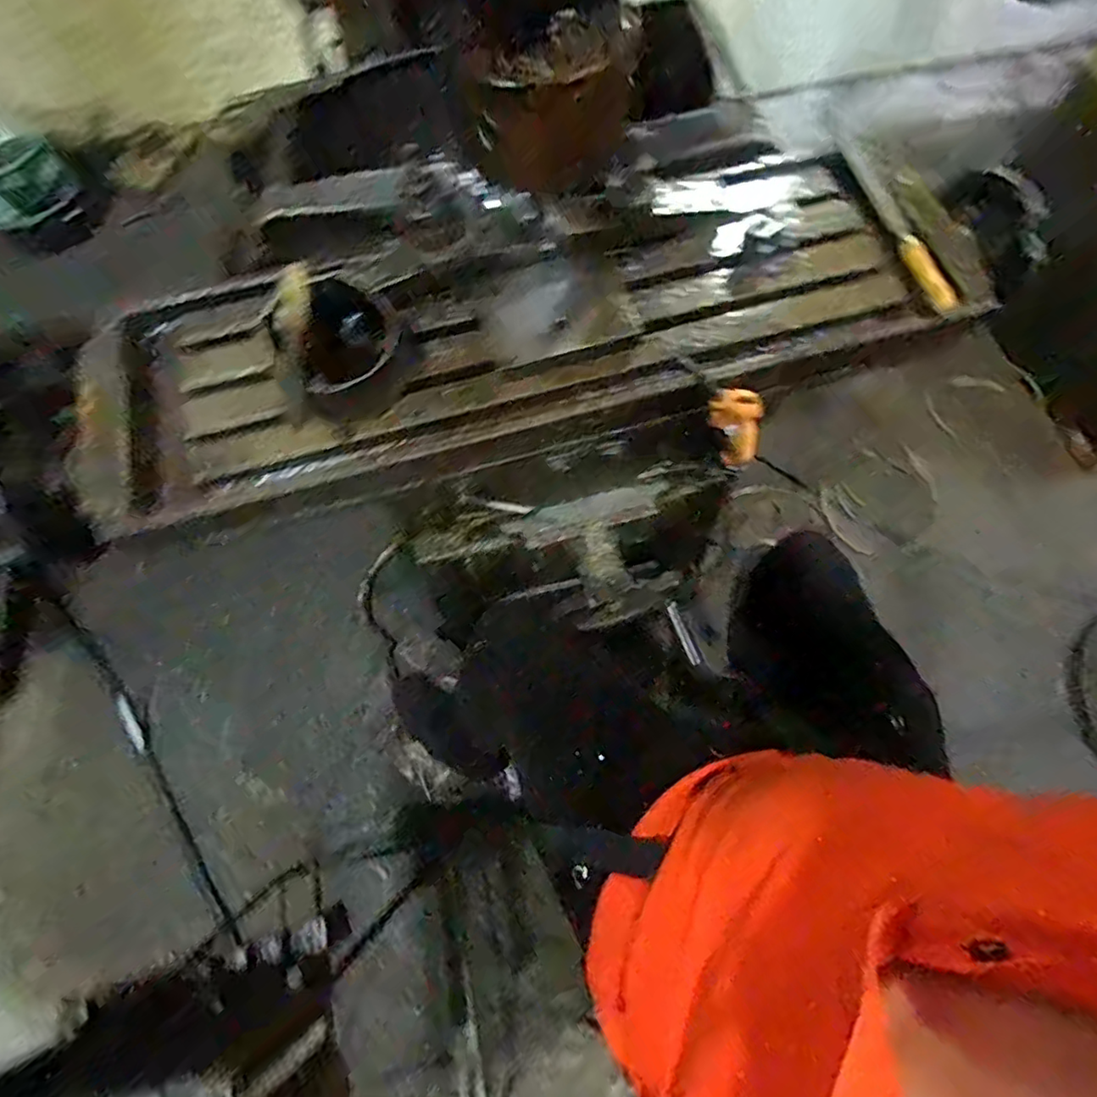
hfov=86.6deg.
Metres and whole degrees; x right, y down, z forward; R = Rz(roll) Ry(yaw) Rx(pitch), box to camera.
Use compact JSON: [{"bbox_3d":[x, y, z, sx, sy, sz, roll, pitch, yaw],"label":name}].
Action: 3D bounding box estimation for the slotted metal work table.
[{"bbox_3d":[-0.003,-0.211,0.524,0.802,0.086,0.247,-17,70,-5],"label":"slotted metal work table"}]

